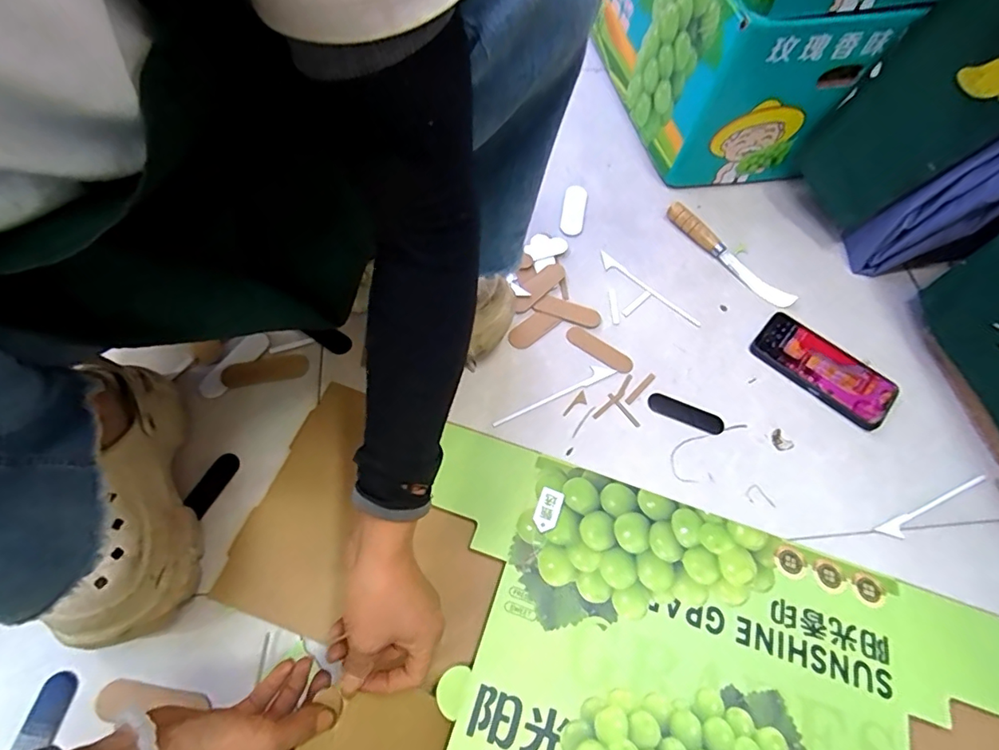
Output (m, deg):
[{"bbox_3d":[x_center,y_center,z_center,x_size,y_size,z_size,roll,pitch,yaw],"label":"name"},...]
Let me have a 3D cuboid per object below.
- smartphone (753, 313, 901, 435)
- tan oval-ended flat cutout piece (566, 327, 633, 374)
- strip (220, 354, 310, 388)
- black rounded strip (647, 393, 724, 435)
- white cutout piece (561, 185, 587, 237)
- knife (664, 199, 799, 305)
[{"bbox_3d":[0.394,-0.007,0.627,0.164,0.011,0.075,40,67,16],"label":"smartphone"},{"bbox_3d":[0.122,-0.030,0.629,0.087,0.004,0.023,33,76,12],"label":"tan oval-ended flat cutout piece"},{"bbox_3d":[-0.265,-0.005,0.584,0.091,0.004,0.032,-11,66,-13],"label":"strip"},{"bbox_3d":[0.215,0.045,0.594,0.087,0.004,0.025,23,63,8],"label":"black rounded strip"},{"bbox_3d":[0.106,-0.237,0.733,0.031,0.009,0.093,12,62,2],"label":"white cutout piece"},{"bbox_3d":[0.309,-0.163,0.697,0.029,0.024,0.204,-36,70,-20],"label":"knife"}]

